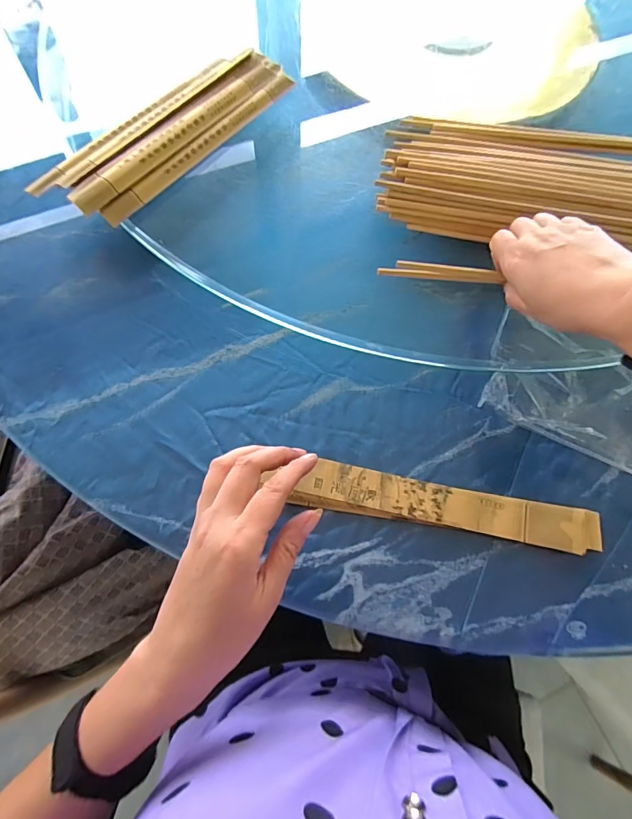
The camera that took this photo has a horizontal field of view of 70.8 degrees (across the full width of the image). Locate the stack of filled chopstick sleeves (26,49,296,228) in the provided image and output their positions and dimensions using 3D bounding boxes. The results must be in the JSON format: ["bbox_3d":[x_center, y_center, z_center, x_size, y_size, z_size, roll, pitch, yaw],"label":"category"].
[{"bbox_3d":[-0.138,-0.282,0.443,0.085,0.021,0.273,40,72,12],"label":"stack of filled chopstick sleeves"}]

